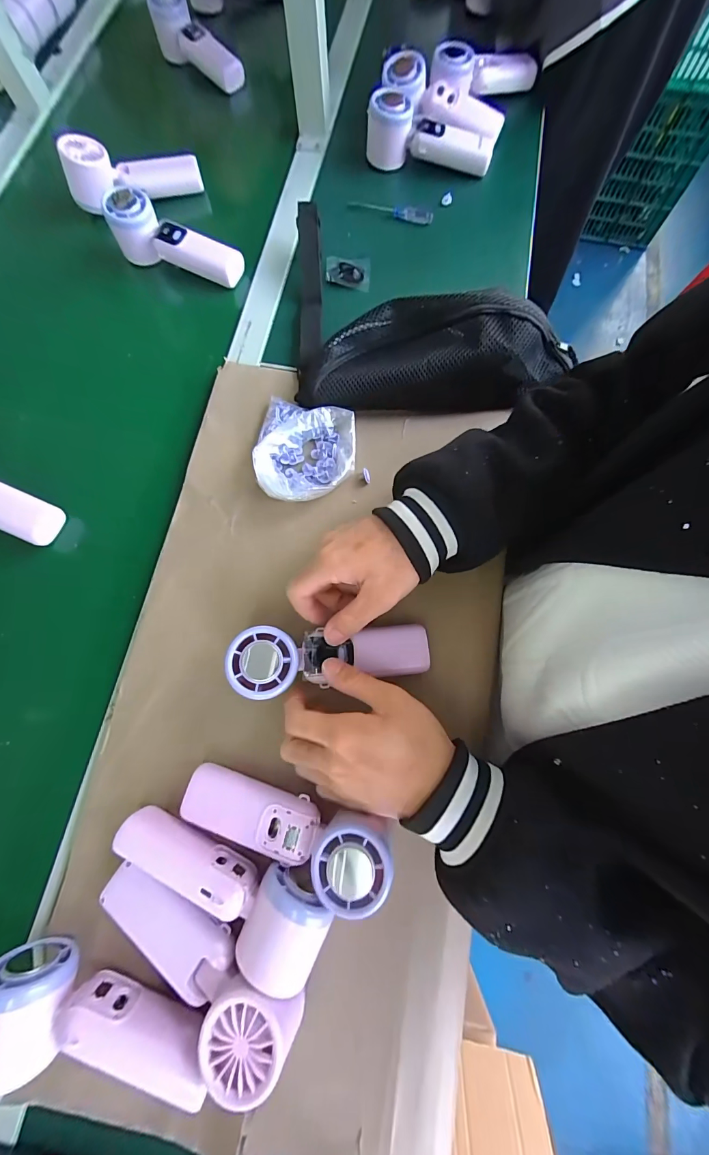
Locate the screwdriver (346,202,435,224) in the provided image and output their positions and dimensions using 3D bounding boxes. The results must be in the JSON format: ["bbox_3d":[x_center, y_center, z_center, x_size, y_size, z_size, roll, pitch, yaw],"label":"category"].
[{"bbox_3d":[0.049,-0.488,0.505,0.111,0.013,0.015,9,74,4],"label":"screwdriver"}]

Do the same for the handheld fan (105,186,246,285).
[{"bbox_3d":[-0.222,-0.413,0.467,0.163,0.059,0.044,23,77,6],"label":"handheld fan"}]

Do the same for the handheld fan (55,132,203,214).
[{"bbox_3d":[-0.288,-0.529,0.496,0.158,0.069,0.052,-9,76,-2],"label":"handheld fan"}]

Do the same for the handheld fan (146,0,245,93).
[{"bbox_3d":[-0.241,-0.819,0.576,0.164,0.067,0.050,43,79,12],"label":"handheld fan"}]

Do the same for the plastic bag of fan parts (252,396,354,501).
[{"bbox_3d":[-0.049,-0.130,0.389,0.096,0.031,0.117,0,76,0],"label":"plastic bag of fan parts"}]

